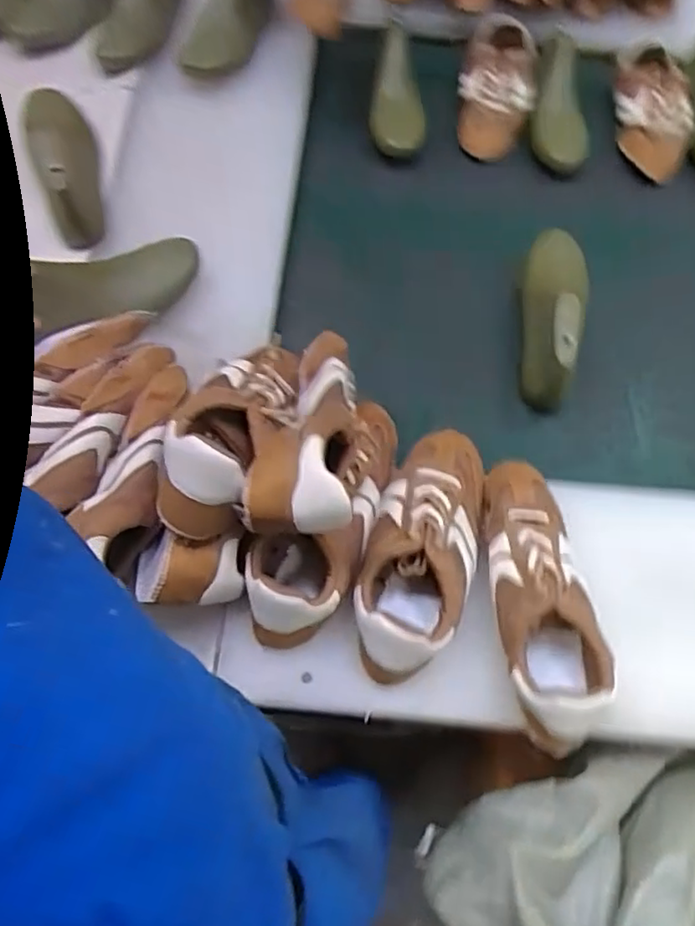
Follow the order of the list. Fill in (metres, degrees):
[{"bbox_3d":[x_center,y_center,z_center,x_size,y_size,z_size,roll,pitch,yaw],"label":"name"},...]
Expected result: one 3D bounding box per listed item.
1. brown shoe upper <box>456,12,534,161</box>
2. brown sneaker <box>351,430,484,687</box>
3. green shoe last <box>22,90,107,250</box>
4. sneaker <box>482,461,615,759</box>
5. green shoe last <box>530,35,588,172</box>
[{"bbox_3d":[0.225,-0.563,0.994,0.112,0.078,0.258,10,83,2],"label":"brown shoe upper"},{"bbox_3d":[0.072,0.074,0.610,0.097,0.075,0.247,16,63,5],"label":"brown sneaker"},{"bbox_3d":[-0.341,-0.375,0.791,0.065,0.088,0.240,-16,65,-11],"label":"green shoe last"},{"bbox_3d":[0.169,0.116,0.597,0.074,0.079,0.258,2,62,-3],"label":"sneaker"},{"bbox_3d":[0.323,-0.541,1.001,0.087,0.068,0.244,11,62,2],"label":"green shoe last"}]

